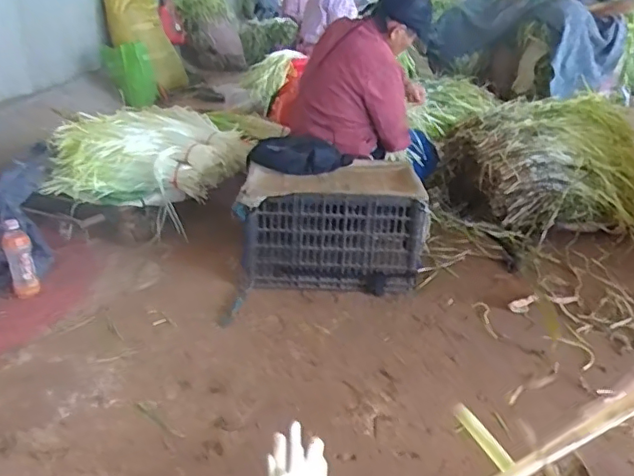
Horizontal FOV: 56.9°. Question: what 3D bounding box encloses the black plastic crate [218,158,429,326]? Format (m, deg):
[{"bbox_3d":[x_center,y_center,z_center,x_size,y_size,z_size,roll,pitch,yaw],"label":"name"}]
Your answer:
[{"bbox_3d":[0.013,-0.025,1.758,0.561,0.307,0.305,-2,26,-7],"label":"black plastic crate"}]

